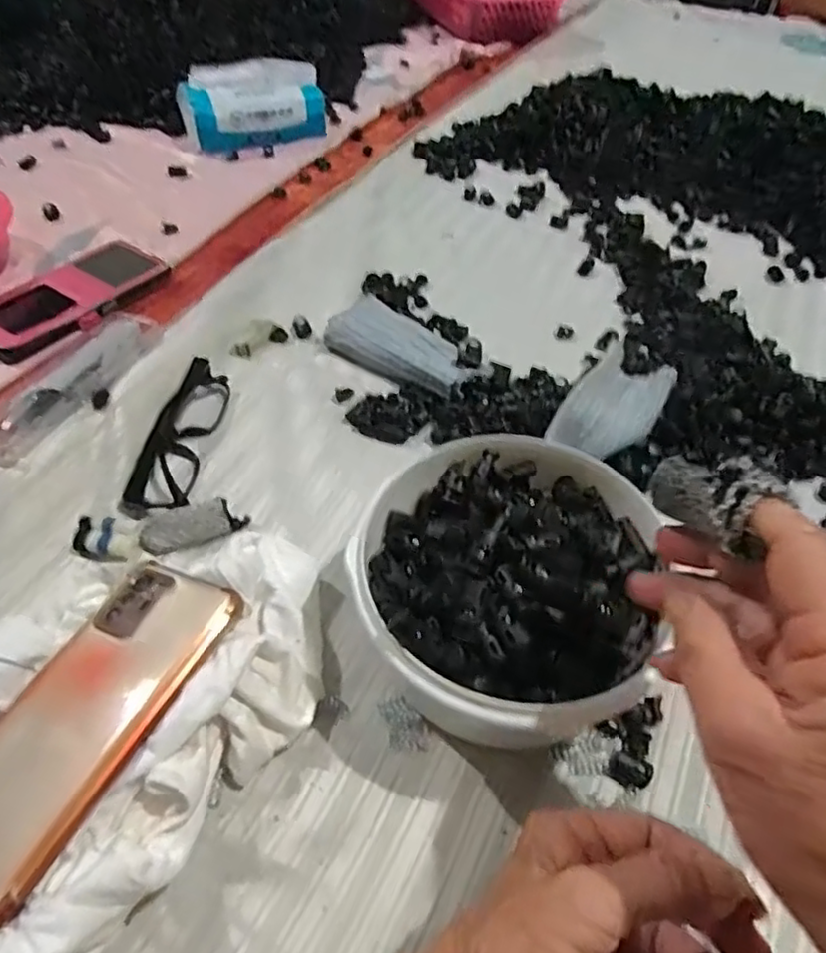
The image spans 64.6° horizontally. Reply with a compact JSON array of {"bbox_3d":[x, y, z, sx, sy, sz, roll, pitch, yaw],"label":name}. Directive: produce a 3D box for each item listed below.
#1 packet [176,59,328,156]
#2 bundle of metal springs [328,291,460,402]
[{"bbox_3d":[-0.184,-0.425,0.752,0.160,0.047,0.104,-9,93,-15],"label":"packet"},{"bbox_3d":[-0.012,-0.100,0.504,0.108,0.023,0.055,31,55,24],"label":"bundle of metal springs"}]

